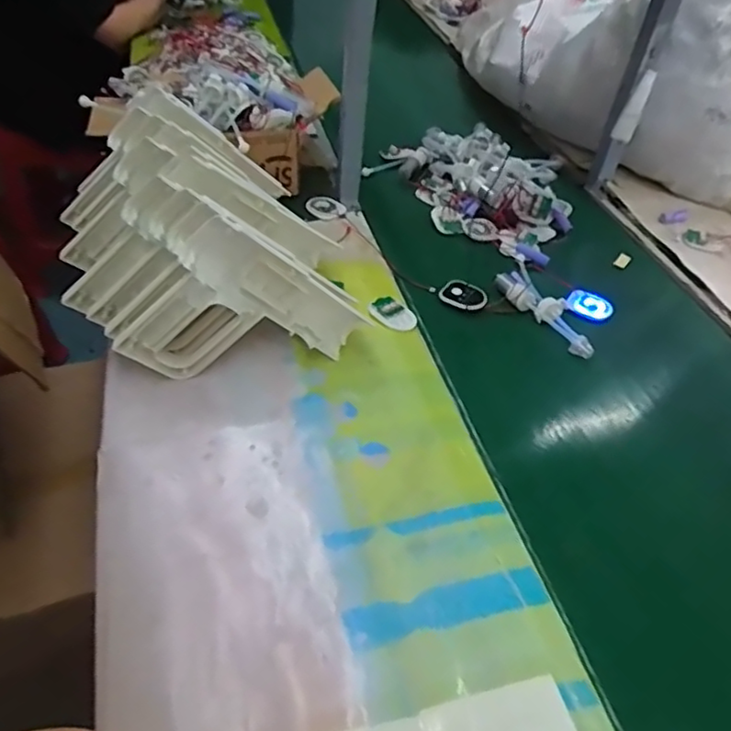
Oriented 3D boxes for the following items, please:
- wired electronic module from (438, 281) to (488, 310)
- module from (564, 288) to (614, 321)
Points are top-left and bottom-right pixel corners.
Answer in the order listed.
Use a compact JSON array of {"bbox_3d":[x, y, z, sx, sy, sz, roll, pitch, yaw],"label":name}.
[{"bbox_3d":[0.128,-0.091,0.812,0.060,0.019,0.038,25,48,19],"label":"wired electronic module"},{"bbox_3d":[0.297,-0.080,0.819,0.055,0.010,0.059,31,50,24],"label":"module"}]

